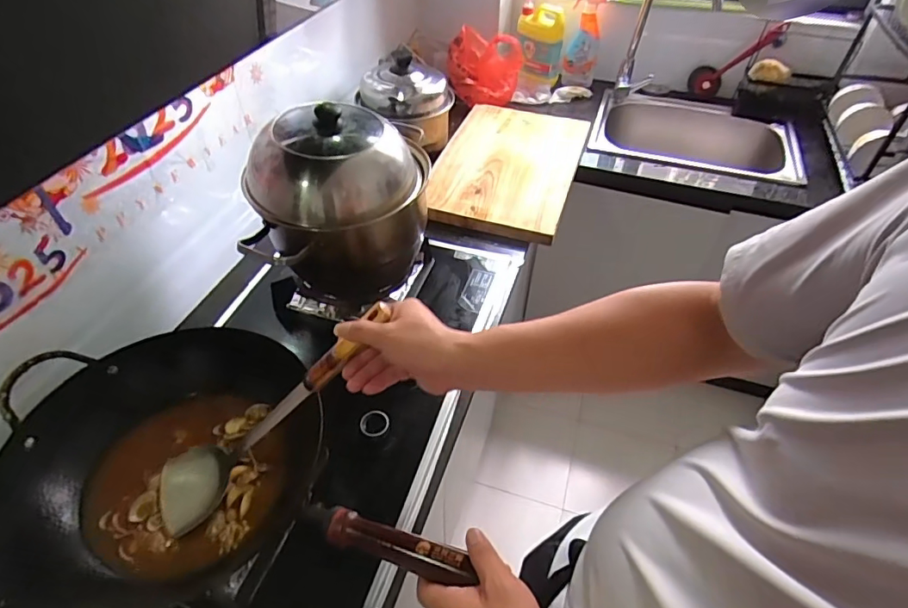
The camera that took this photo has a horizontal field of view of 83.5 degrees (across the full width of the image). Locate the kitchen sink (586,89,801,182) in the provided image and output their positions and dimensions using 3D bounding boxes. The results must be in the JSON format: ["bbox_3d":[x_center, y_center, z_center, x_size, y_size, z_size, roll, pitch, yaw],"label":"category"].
[{"bbox_3d":[0.685,-0.452,1.464,0.548,0.159,0.430,14,48,12],"label":"kitchen sink"}]

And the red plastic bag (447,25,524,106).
[{"bbox_3d":[0.090,-0.673,1.461,0.212,0.172,0.157,4,47,3],"label":"red plastic bag"}]

